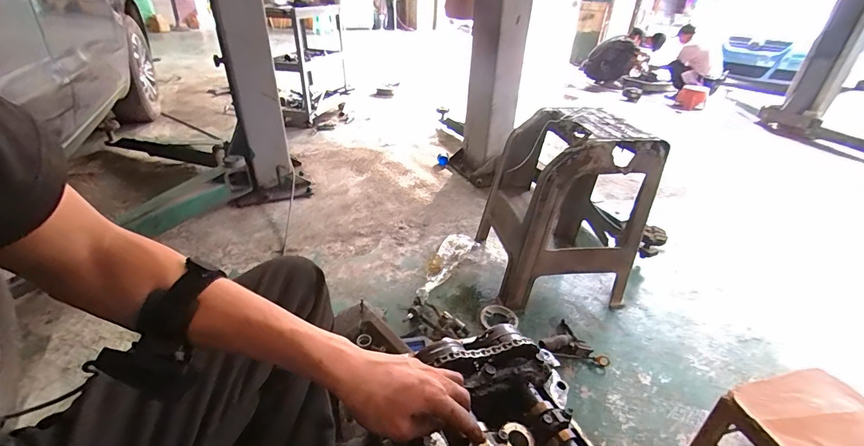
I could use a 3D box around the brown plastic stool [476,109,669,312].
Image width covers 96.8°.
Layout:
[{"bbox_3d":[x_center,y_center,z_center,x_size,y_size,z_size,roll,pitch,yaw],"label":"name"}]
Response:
[{"bbox_3d":[0.462,-0.066,1.387,0.451,0.588,0.453,-4,33,-10],"label":"brown plastic stool"}]

